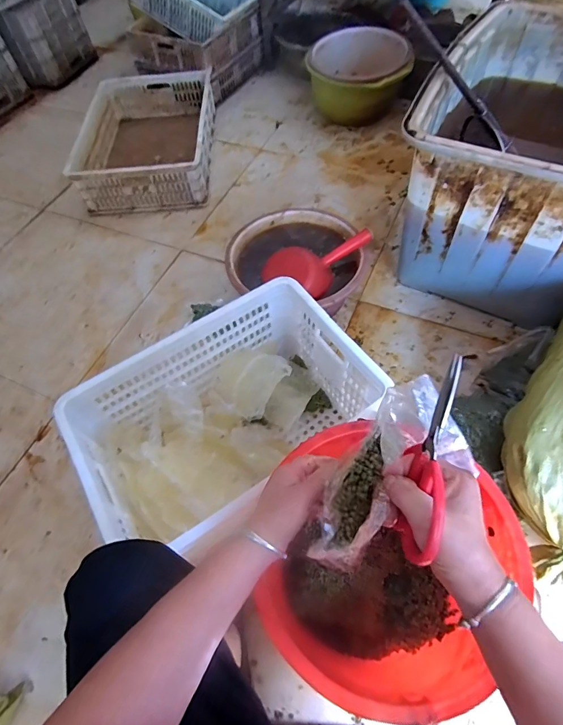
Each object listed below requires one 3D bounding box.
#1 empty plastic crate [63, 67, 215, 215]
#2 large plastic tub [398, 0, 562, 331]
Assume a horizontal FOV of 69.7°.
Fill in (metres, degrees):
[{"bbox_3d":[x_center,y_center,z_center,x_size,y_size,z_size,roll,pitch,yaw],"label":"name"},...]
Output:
[{"bbox_3d":[-0.489,-0.836,1.510,0.437,0.150,0.653,-4,58,2],"label":"empty plastic crate"},{"bbox_3d":[0.644,-0.497,1.044,0.533,0.440,0.707,24,63,18],"label":"large plastic tub"}]

